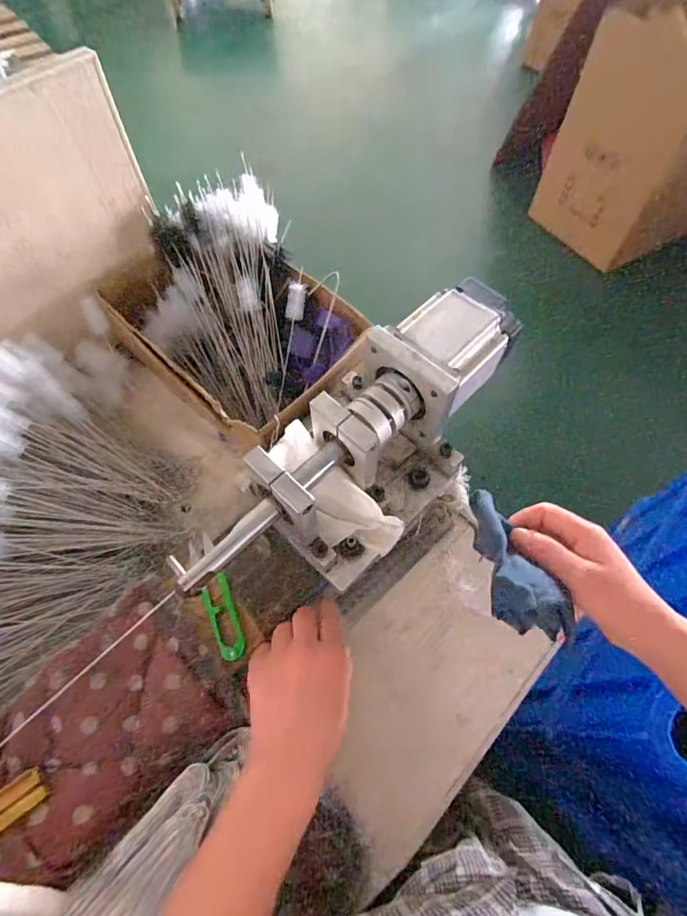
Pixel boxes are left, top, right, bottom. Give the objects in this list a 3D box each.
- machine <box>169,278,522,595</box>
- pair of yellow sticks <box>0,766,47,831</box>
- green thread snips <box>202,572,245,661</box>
[{"bbox_3d":[0.014,-0.005,0.395,0.132,0.121,0.333,36,67,18],"label":"machine"},{"bbox_3d":[-0.241,0.248,0.330,0.049,0.013,0.023,-33,66,-17],"label":"pair of yellow sticks"},{"bbox_3d":[-0.103,0.136,0.397,0.022,0.009,0.073,-20,63,-11],"label":"green thread snips"}]

